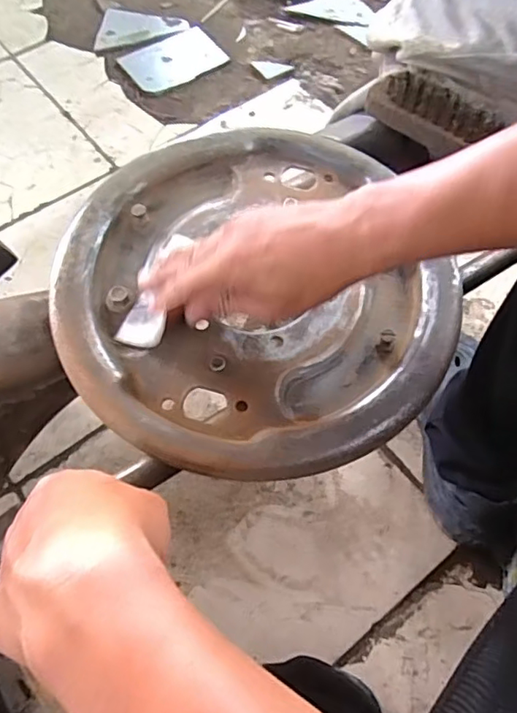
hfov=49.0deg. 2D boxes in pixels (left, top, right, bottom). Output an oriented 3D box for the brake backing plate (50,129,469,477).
[{"bbox_3d":[-0.007,-0.053,0.424,0.279,0.027,0.277,2,62,-3],"label":"brake backing plate"}]

